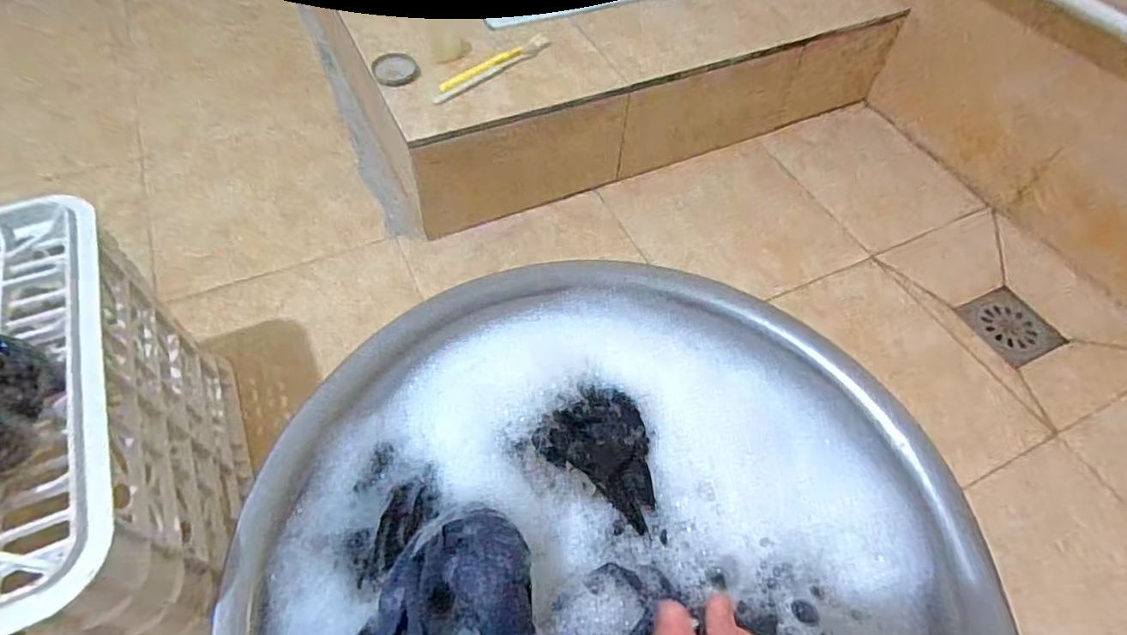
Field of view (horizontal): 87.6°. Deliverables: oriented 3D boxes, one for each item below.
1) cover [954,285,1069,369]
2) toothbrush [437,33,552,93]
[{"bbox_3d":[0.597,0.009,0.781,0.111,0.009,0.102,-21,58,-17],"label":"cover"},{"bbox_3d":[-0.088,-0.340,0.774,0.021,0.008,0.193,39,61,22],"label":"toothbrush"}]

